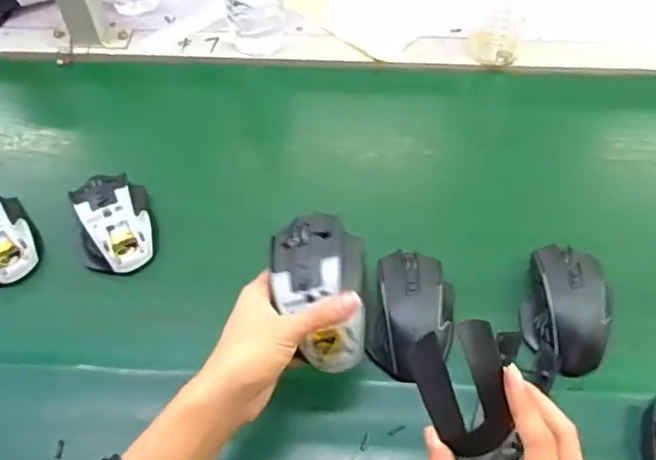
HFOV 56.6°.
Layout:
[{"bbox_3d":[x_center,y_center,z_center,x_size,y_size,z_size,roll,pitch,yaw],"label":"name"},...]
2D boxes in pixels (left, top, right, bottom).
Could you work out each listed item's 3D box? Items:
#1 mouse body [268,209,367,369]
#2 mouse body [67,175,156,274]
[{"bbox_3d":[-0.007,0.044,0.452,0.069,0.050,0.105,-1,54,1],"label":"mouse body"},{"bbox_3d":[-0.210,-0.008,0.597,0.074,0.043,0.109,-17,55,-10],"label":"mouse body"}]

